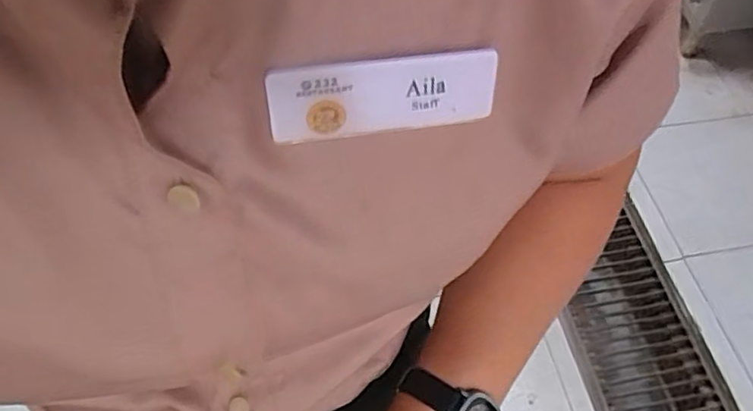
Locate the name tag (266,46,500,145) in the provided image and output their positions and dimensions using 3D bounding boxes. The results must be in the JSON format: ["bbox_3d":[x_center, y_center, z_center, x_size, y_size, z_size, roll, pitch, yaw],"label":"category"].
[{"bbox_3d":[0.002,-0.035,0.198,0.074,0.026,0.004,-7,35,-10],"label":"name tag"}]

